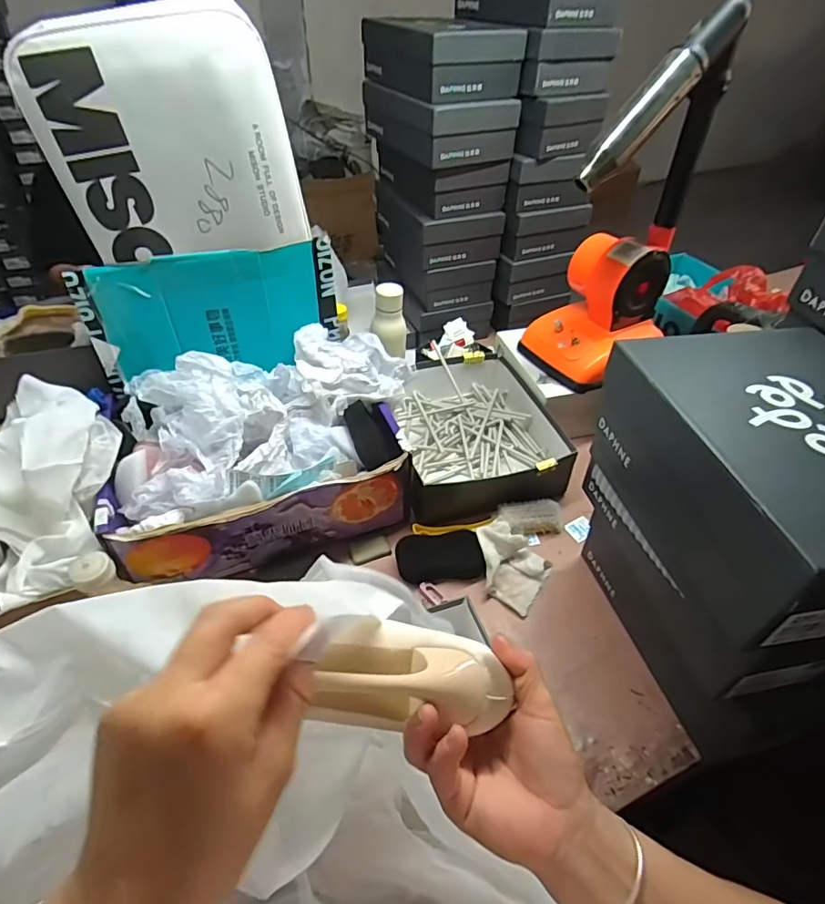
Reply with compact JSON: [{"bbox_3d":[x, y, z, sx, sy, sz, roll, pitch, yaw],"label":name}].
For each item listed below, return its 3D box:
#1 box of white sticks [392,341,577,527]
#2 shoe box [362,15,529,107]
[{"bbox_3d":[0.100,-0.047,0.923,0.261,0.093,0.351,-6,44,-7],"label":"box of white sticks"},{"bbox_3d":[0.058,-0.707,0.934,0.178,0.095,0.251,-18,46,-19],"label":"shoe box"}]

